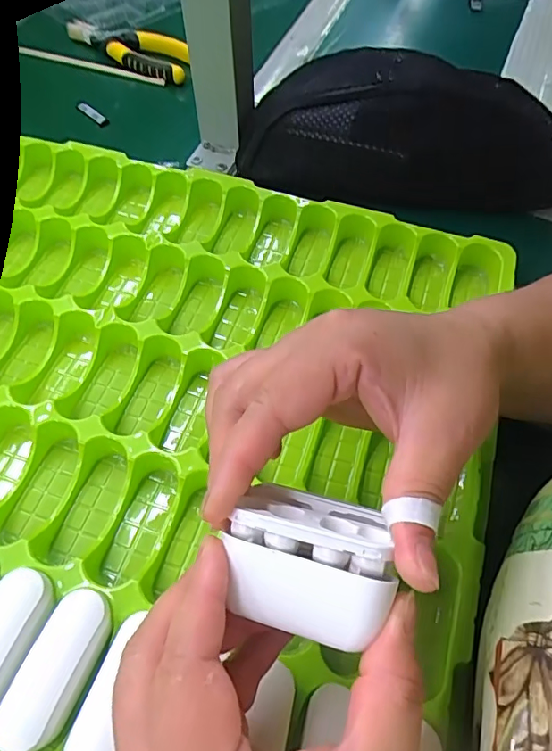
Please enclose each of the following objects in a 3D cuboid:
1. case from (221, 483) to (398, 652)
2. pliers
[{"bbox_3d":[0.012,0.064,0.182,0.059,0.022,0.050,15,58,9],"label":"case"},{"bbox_3d":[-0.163,-0.358,0.548,0.167,0.022,0.049,25,60,15],"label":"pliers"}]

